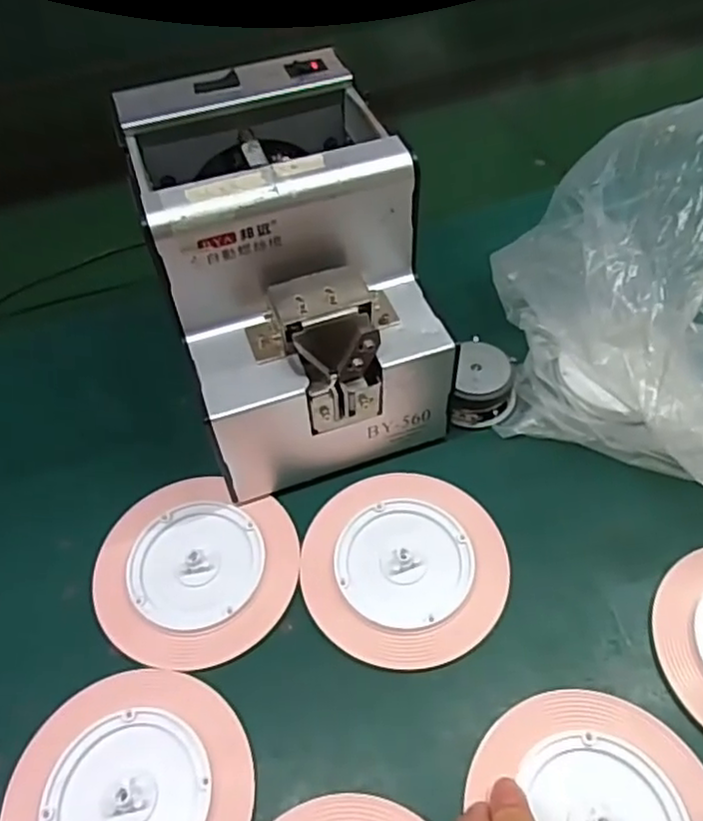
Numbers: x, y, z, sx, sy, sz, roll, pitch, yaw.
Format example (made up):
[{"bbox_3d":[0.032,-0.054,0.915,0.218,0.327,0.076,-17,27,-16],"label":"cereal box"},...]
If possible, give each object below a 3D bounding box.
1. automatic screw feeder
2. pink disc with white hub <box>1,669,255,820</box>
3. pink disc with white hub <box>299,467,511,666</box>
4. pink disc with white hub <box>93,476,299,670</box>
[{"bbox_3d":[-0.032,-0.068,0.357,0.124,0.148,0.171,-17,52,-9],"label":"automatic screw feeder"},{"bbox_3d":[-0.092,0.160,0.275,0.095,0.004,0.100,-2,52,2],"label":"pink disc with white hub"},{"bbox_3d":[0.027,0.076,0.334,0.098,0.004,0.098,-1,55,1],"label":"pink disc with white hub"},{"bbox_3d":[-0.079,0.079,0.338,0.098,0.004,0.094,-1,55,1],"label":"pink disc with white hub"}]

